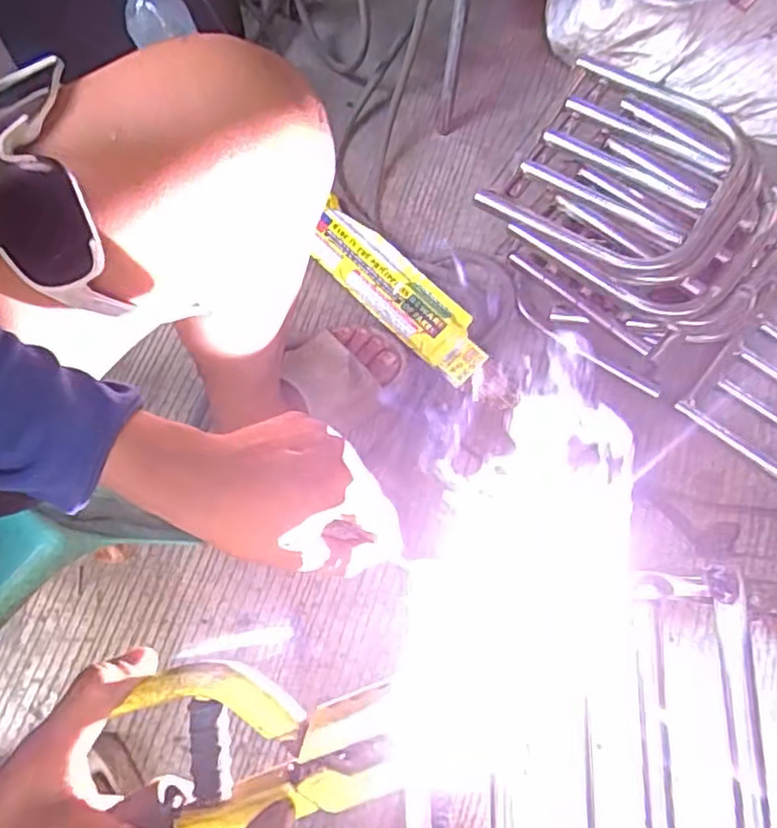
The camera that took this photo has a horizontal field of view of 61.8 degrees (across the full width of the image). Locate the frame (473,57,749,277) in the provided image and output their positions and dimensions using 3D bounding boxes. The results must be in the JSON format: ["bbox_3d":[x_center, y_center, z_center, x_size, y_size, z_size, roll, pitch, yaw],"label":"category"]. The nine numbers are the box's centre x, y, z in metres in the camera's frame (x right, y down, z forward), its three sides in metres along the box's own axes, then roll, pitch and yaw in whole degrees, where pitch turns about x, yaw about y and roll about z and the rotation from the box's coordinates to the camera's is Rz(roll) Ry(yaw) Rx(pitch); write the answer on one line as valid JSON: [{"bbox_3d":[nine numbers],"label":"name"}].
[{"bbox_3d":[0.281,-0.285,0.755,0.254,0.040,0.270,35,76,12],"label":"frame"}]

